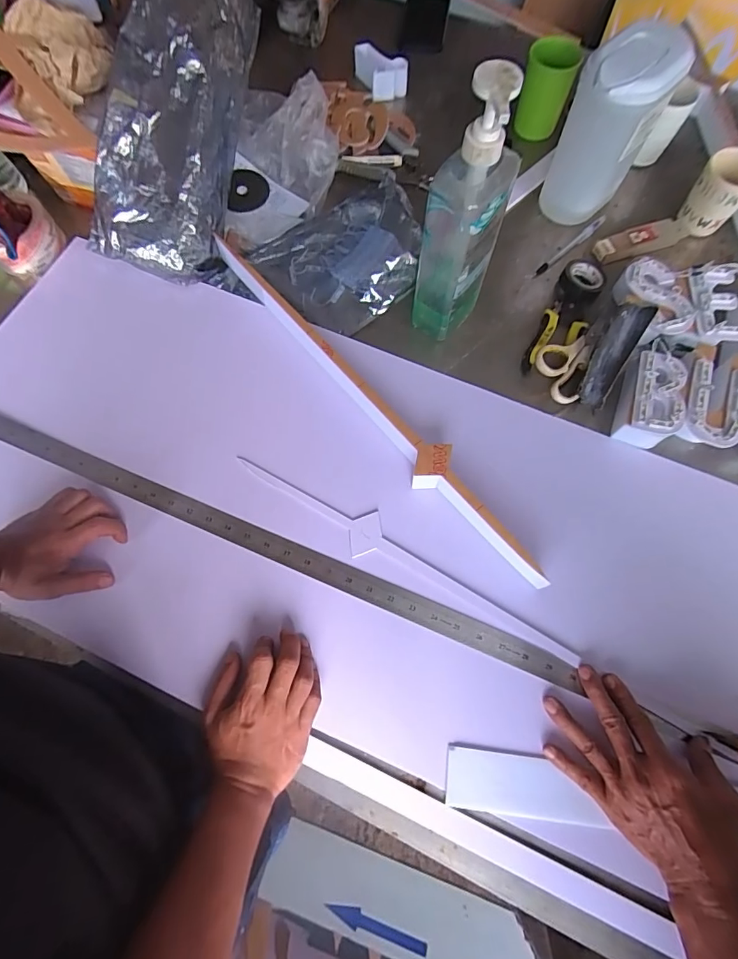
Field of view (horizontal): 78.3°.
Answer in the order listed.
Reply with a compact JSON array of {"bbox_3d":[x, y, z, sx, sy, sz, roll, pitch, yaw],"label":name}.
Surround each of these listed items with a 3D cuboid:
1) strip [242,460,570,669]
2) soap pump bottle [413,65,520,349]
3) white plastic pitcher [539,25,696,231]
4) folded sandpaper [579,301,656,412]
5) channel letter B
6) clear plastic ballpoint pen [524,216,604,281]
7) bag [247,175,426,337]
[{"bbox_3d":[0.033,0.086,0.507,0.419,0.006,0.044,31,73,10],"label":"strip"},{"bbox_3d":[0.098,-0.266,0.490,0.072,0.281,0.069,0,71,-1],"label":"soap pump bottle"},{"bbox_3d":[0.307,-0.444,0.602,0.102,0.193,0.140,27,72,8],"label":"white plastic pitcher"},{"bbox_3d":[0.306,-0.158,0.570,0.042,0.019,0.135,30,92,9],"label":"folded sandpaper"},{"bbox_3d":[0.340,-0.095,0.555,0.070,0.053,0.114,26,72,8],"label":"channel letter B"},{"bbox_3d":[0.291,-0.338,0.660,0.160,0.013,0.012,-39,75,-13],"label":"clear plastic ballpoint pen"},{"bbox_3d":[-0.037,-0.297,0.620,0.227,0.051,0.181,-22,72,-8],"label":"bag"}]

